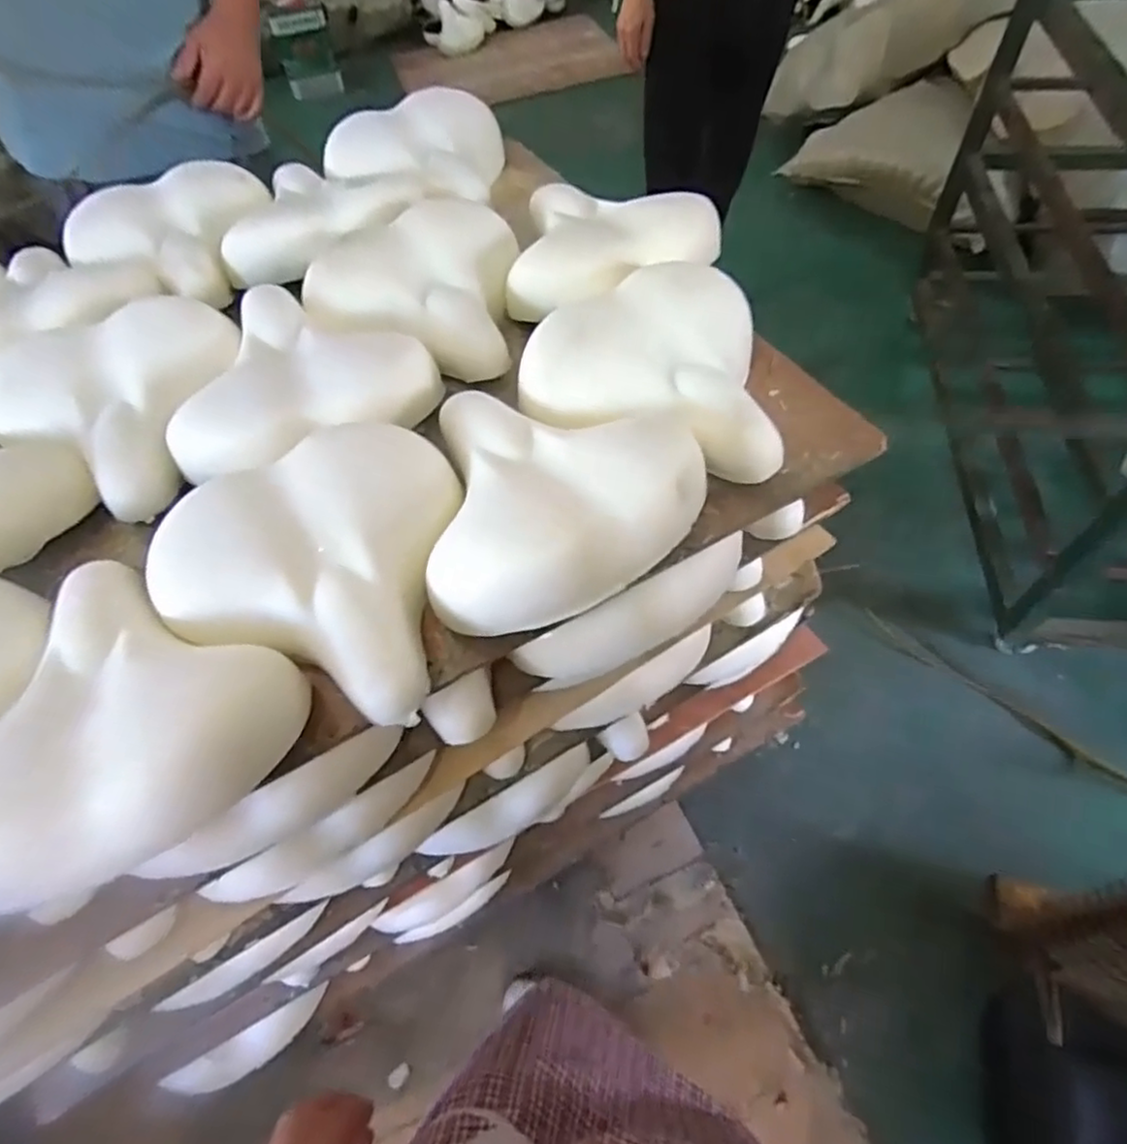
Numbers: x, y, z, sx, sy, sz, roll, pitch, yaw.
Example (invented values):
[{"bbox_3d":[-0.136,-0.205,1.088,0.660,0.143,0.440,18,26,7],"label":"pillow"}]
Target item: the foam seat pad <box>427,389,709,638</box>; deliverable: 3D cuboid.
[{"bbox_3d":[0.002,-0.068,0.550,0.217,0.059,0.233,-1,56,3],"label":"foam seat pad"}]

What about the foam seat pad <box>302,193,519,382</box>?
[{"bbox_3d":[-0.164,-0.310,0.733,0.216,0.066,0.238,-1,56,4],"label":"foam seat pad"}]

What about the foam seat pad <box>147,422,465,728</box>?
[{"bbox_3d":[-0.183,-0.025,0.539,0.240,0.058,0.224,26,64,0],"label":"foam seat pad"}]

